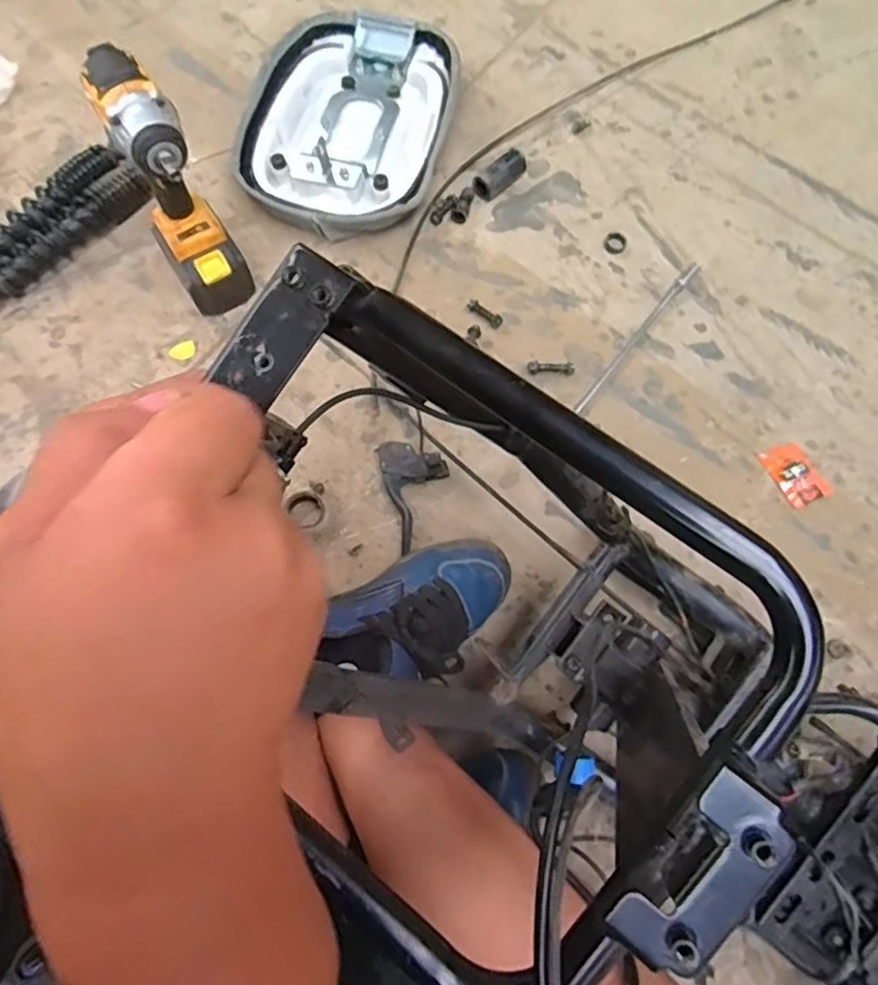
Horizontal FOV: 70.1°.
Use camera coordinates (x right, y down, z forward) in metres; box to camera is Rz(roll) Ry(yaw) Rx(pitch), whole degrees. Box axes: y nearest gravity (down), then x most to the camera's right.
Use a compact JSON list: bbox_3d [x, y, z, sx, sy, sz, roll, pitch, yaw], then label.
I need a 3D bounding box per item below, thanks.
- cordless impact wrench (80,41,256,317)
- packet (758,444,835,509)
[{"bbox_3d":[-0.289,-0.316,0.693,0.071,0.269,0.133,-29,75,-10],"label":"cordless impact wrench"},{"bbox_3d":[0.415,-0.021,0.730,0.047,0.010,0.075,-26,75,-9],"label":"packet"}]

